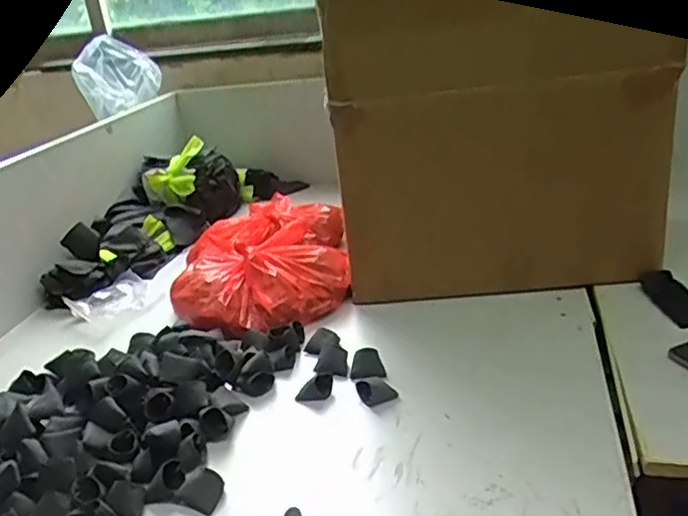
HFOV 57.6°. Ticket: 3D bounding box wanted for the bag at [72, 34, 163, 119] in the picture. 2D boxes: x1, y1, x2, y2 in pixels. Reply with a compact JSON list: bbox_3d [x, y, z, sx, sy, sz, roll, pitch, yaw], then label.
[{"bbox_3d":[-0.500,-0.398,1.374,0.153,0.162,0.106,5,27,25],"label":"bag"}]

